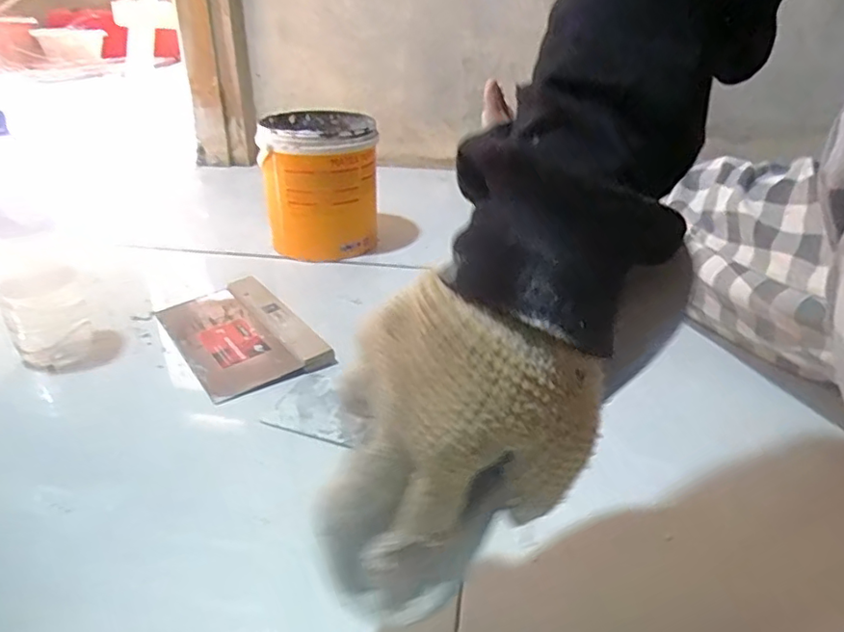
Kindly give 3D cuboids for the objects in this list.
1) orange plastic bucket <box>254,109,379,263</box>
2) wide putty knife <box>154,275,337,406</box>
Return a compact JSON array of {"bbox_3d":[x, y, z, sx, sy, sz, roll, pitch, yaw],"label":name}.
[{"bbox_3d":[-0.137,-0.180,0.814,0.149,0.168,0.153,-1,29,-4],"label":"orange plastic bucket"},{"bbox_3d":[-0.190,0.014,0.608,0.114,0.020,0.203,-18,34,-31],"label":"wide putty knife"}]

